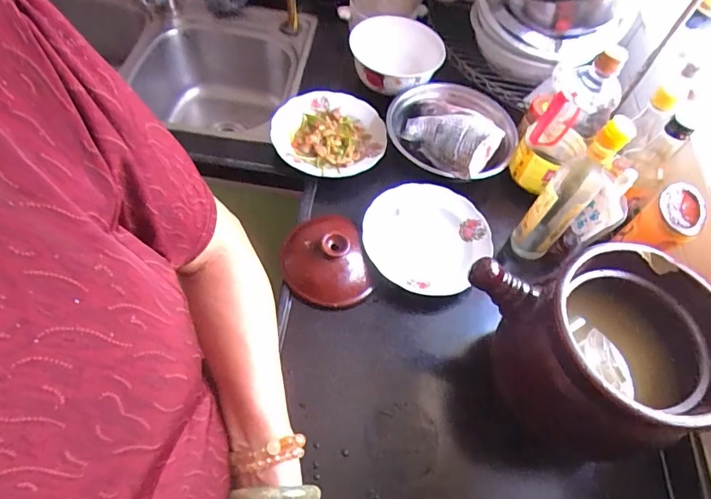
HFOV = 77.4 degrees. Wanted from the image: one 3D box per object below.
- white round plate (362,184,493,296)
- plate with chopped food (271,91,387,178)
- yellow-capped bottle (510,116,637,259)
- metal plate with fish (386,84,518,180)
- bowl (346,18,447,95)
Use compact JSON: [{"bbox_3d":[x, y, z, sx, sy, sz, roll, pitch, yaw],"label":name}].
[{"bbox_3d":[0.110,-0.018,0.689,0.188,0.023,0.181,1,60,-2],"label":"white round plate"},{"bbox_3d":[-0.046,-0.199,0.778,0.189,0.036,0.199,1,60,-2],"label":"plate with chopped food"},{"bbox_3d":[0.293,-0.077,0.612,0.072,0.255,0.060,-36,68,-21],"label":"yellow-capped bottle"},{"bbox_3d":[0.166,-0.215,0.748,0.212,0.060,0.212,1,60,-2],"label":"metal plate with fish"},{"bbox_3d":[0.081,-0.359,0.858,0.166,0.089,0.178,-2,59,-6],"label":"bowl"}]

